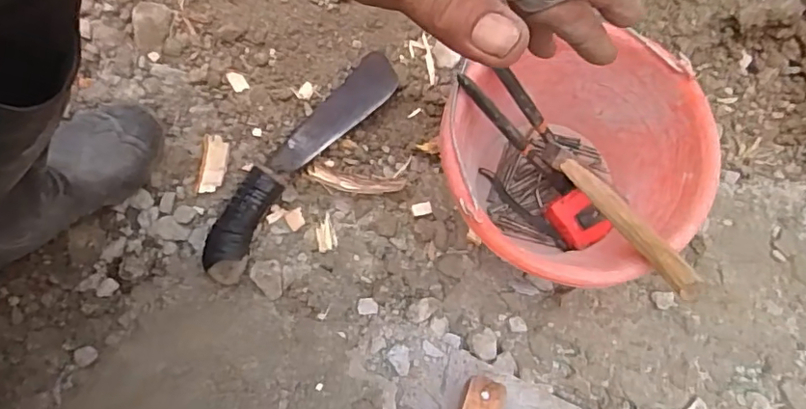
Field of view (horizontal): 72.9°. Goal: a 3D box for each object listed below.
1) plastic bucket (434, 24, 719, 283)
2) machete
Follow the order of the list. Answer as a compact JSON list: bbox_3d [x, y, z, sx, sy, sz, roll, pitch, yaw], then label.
[{"bbox_3d":[0.156,-0.025,0.550,0.230,0.179,0.227,1,66,-1],"label":"plastic bucket"},{"bbox_3d":[-0.117,-0.054,0.627,0.064,0.026,0.319,33,70,12],"label":"machete"}]

